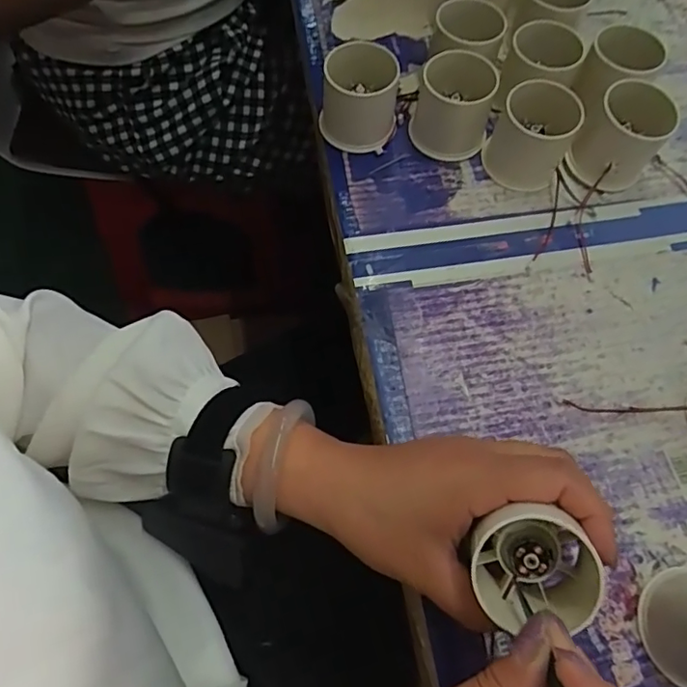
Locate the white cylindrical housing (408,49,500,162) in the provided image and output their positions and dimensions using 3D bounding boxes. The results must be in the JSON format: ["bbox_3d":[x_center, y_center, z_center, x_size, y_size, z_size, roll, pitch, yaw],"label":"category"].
[{"bbox_3d":[0.077,-0.167,0.390,0.053,0.050,0.050,1,66,-2],"label":"white cylindrical housing"}]

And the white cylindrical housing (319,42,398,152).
[{"bbox_3d":[0.011,-0.173,0.390,0.052,0.053,0.050,1,66,-2],"label":"white cylindrical housing"}]

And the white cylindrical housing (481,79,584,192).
[{"bbox_3d":[0.129,-0.142,0.379,0.051,0.050,0.049,1,66,-2],"label":"white cylindrical housing"}]

